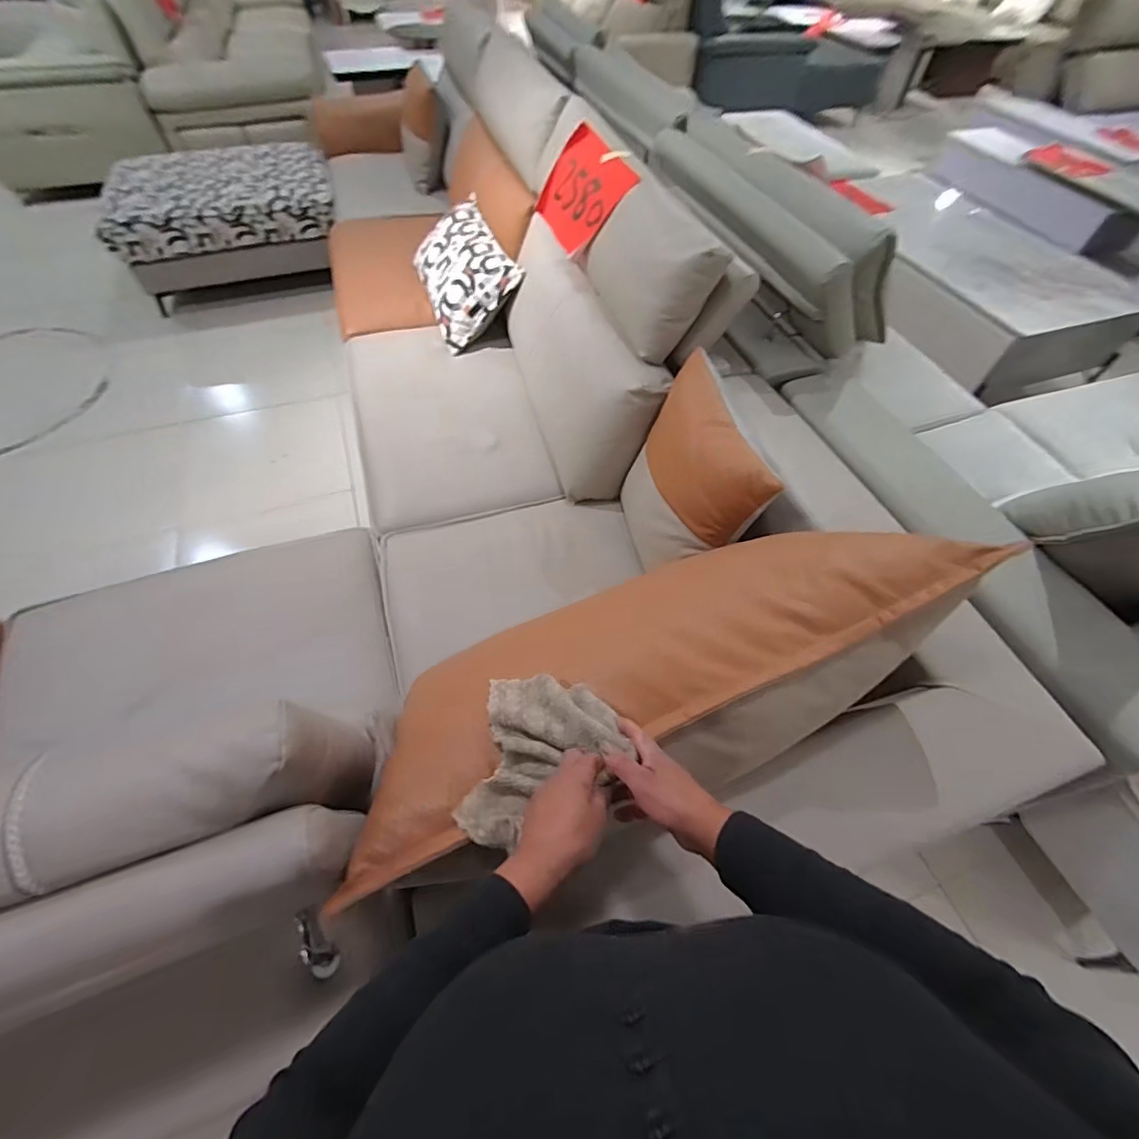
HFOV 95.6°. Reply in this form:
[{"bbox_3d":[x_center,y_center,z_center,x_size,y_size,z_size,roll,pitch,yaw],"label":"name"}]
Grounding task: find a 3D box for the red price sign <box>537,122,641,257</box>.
[{"bbox_3d":[0.028,-1.001,1.365,0.020,0.235,0.355,5,50,-41],"label":"red price sign"}]

